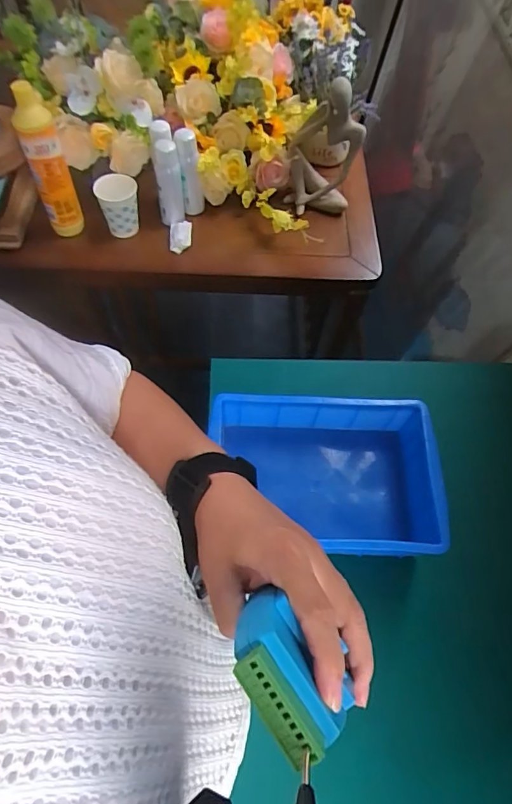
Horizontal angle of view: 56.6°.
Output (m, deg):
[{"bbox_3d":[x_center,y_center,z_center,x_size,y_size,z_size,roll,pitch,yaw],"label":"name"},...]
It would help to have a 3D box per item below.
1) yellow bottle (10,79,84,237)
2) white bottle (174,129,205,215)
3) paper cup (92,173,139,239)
[{"bbox_3d":[-0.348,-0.394,0.801,0.060,0.225,0.063,-14,63,-10],"label":"yellow bottle"},{"bbox_3d":[-0.118,-0.408,0.857,0.040,0.149,0.034,-5,62,-5],"label":"white bottle"},{"bbox_3d":[-0.246,-0.351,0.858,0.069,0.092,0.071,1,62,-2],"label":"paper cup"}]

